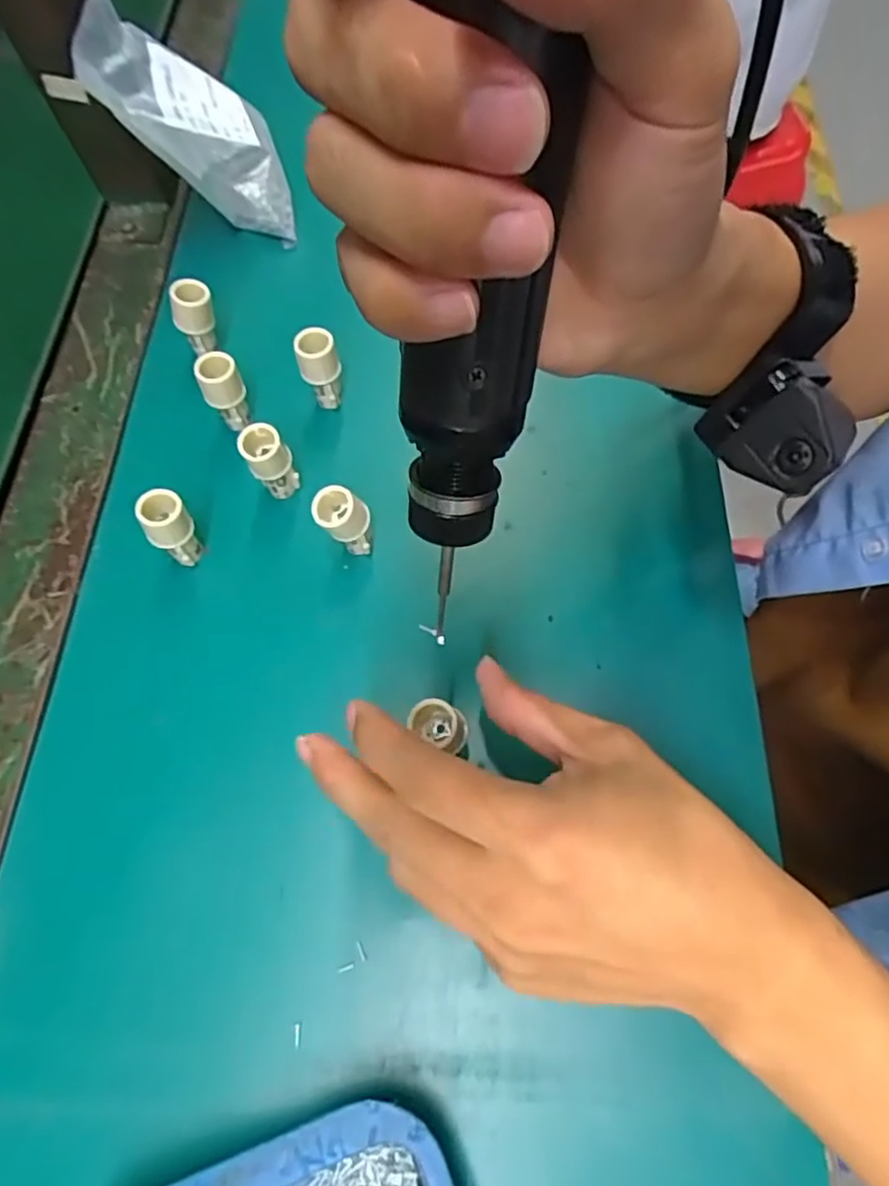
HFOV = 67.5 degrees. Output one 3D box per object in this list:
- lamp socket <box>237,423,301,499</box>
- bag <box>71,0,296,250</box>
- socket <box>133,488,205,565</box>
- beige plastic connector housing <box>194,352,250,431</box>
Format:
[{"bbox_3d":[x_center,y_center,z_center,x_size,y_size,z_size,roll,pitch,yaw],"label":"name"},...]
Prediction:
[{"bbox_3d":[-0.082,-0.060,0.314,0.020,0.043,0.015,-28,68,-11],"label":"lamp socket"},{"bbox_3d":[-0.148,-0.271,0.384,0.122,0.040,0.102,7,63,-41],"label":"bag"},{"bbox_3d":[-0.123,-0.028,0.302,0.020,0.041,0.017,-35,70,-14],"label":"socket"},{"bbox_3d":[-0.109,-0.099,0.332,0.020,0.042,0.016,-20,67,-8],"label":"beige plastic connector housing"}]

